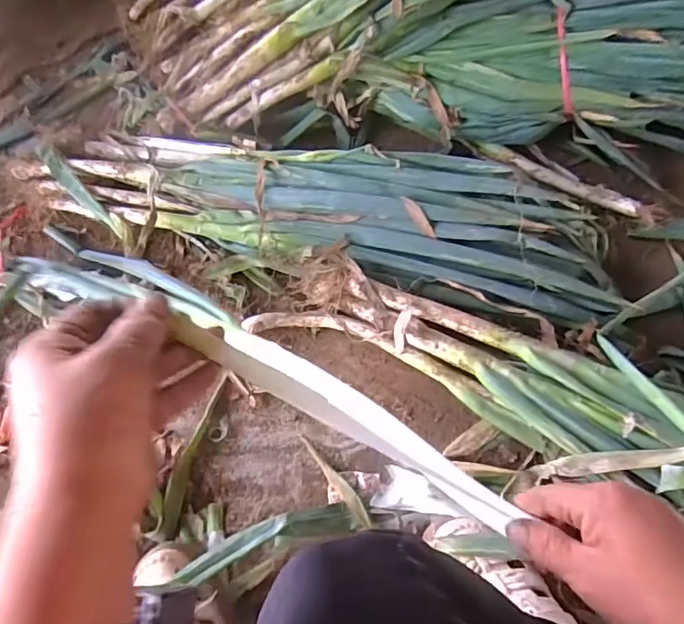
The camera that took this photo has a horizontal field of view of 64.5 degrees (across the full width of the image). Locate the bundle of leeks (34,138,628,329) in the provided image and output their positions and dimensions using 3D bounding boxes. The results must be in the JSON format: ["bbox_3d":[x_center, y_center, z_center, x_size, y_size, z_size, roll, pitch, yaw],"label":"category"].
[{"bbox_3d":[-0.044,-0.176,0.873,0.961,0.114,0.238,15,61,11],"label":"bundle of leeks"}]

